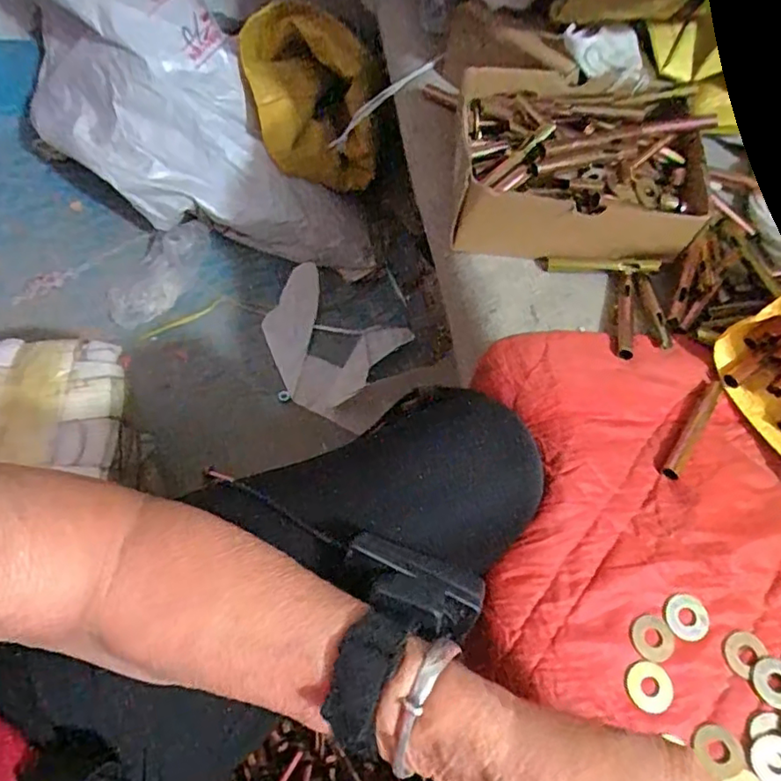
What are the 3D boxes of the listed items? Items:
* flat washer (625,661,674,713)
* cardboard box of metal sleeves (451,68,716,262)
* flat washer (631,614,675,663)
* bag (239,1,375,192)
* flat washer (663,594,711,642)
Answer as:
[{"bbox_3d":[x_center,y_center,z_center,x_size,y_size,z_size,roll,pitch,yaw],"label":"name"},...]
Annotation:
[{"bbox_3d":[0.142,0.162,0.319,0.025,0.004,0.025,2,61,-3],"label":"flat washer"},{"bbox_3d":[0.152,-0.191,0.483,0.185,0.065,0.156,6,61,0],"label":"cardboard box of metal sleeves"},{"bbox_3d":[0.149,0.139,0.328,0.024,0.004,0.024,2,61,-3],"label":"flat washer"},{"bbox_3d":[-0.128,-0.468,0.917,0.181,0.185,0.247,-8,63,-8],"label":"bag"},{"bbox_3d":[0.171,0.131,0.335,0.025,0.004,0.025,2,61,-3],"label":"flat washer"}]

